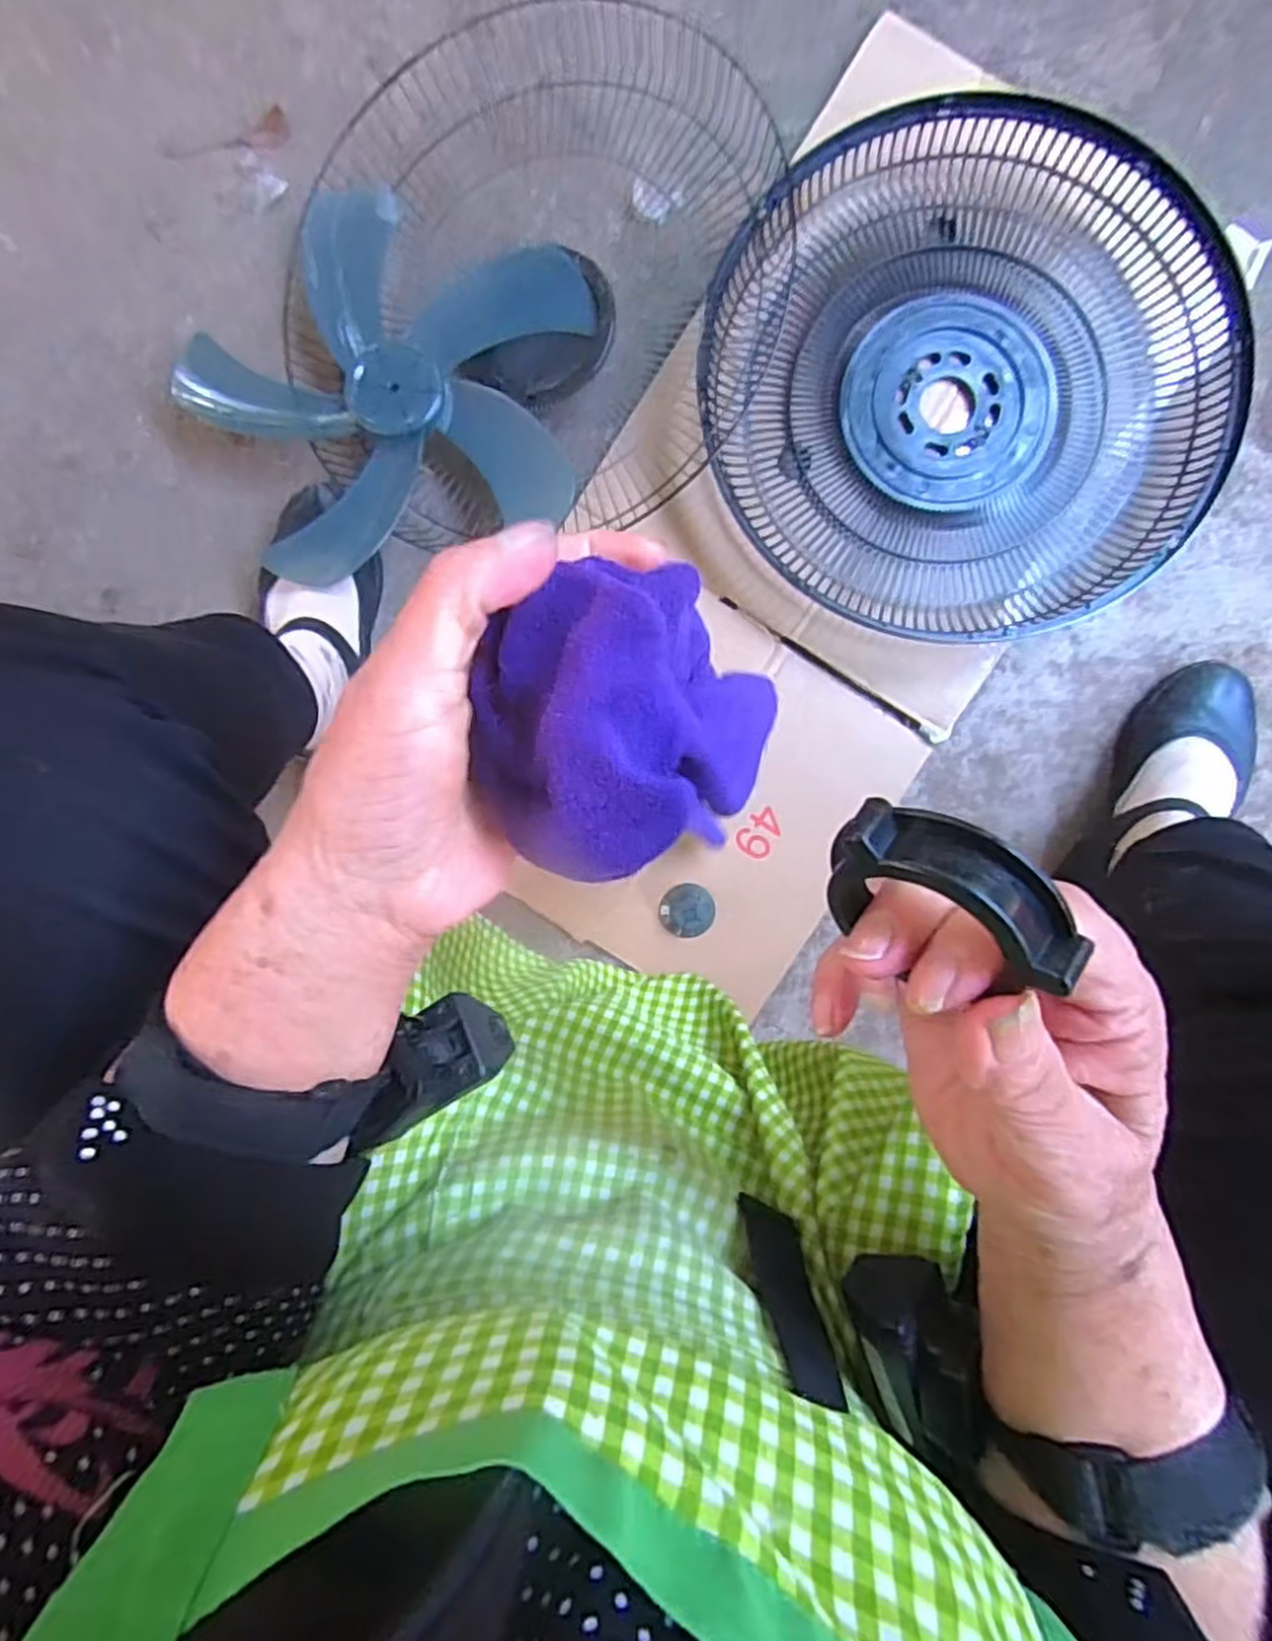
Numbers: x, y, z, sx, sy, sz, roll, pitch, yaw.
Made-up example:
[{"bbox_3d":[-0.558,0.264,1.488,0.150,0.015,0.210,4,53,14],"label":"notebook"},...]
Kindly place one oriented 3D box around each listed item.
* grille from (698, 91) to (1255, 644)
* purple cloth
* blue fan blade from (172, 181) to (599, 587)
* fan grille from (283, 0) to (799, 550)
[{"bbox_3d":[0.255,-0.346,0.611,0.399,0.075,0.397,0,95,2],"label":"grille"},{"bbox_3d":[-0.001,-0.028,0.222,0.086,0.083,0.077,-25,94,4],"label":"purple cloth"},{"bbox_3d":[-0.198,-0.353,0.616,0.358,0.060,0.308,-14,95,3],"label":"blue fan blade"},{"bbox_3d":[-0.082,-0.424,0.605,0.381,0.062,0.417,16,95,0],"label":"fan grille"}]

